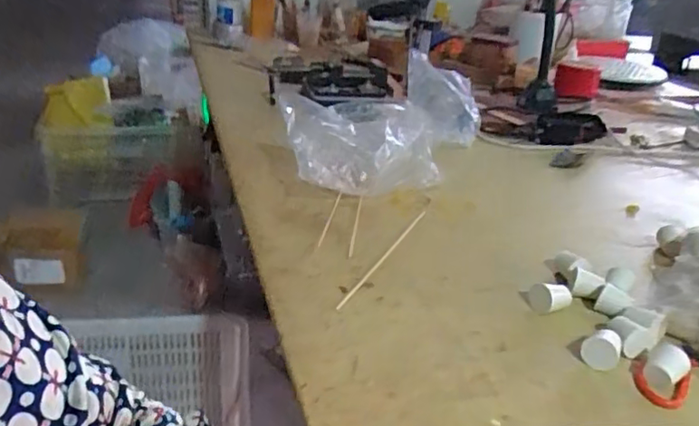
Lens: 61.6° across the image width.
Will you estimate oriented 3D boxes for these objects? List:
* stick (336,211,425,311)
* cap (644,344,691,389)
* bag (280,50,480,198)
[{"bbox_3d":[0.044,0.041,0.651,0.007,0.007,0.255,14,28,22],"label":"stick"},{"bbox_3d":[0.259,0.126,0.478,0.039,0.022,0.026,-17,32,-36],"label":"cap"},{"bbox_3d":[0.072,-0.133,0.898,0.190,0.118,0.470,14,27,21],"label":"bag"}]

